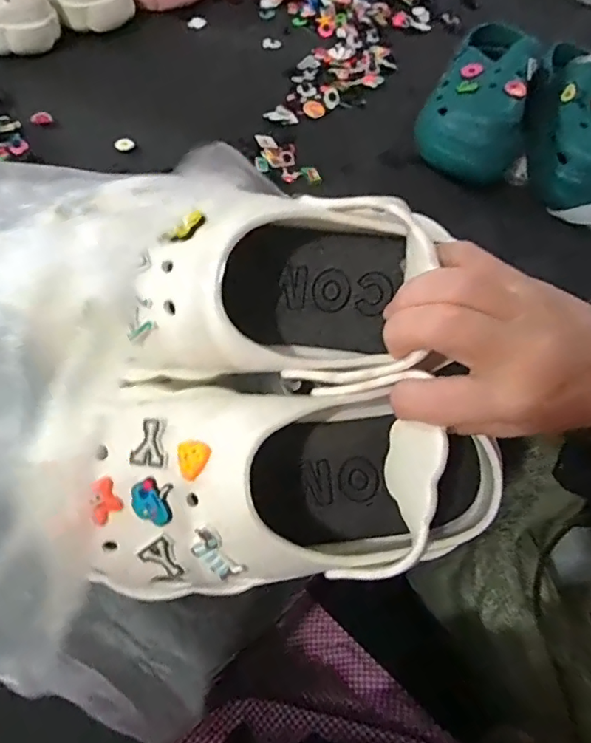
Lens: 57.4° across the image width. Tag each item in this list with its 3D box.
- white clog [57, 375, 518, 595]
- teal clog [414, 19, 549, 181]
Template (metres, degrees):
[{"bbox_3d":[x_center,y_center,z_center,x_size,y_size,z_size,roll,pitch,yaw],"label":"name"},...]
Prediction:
[{"bbox_3d":[-0.008,0.066,0.293,0.234,0.119,0.087,-3,17,9],"label":"white clog"},{"bbox_3d":[0.227,-0.337,0.659,0.127,0.100,0.250,17,56,7],"label":"teal clog"}]

